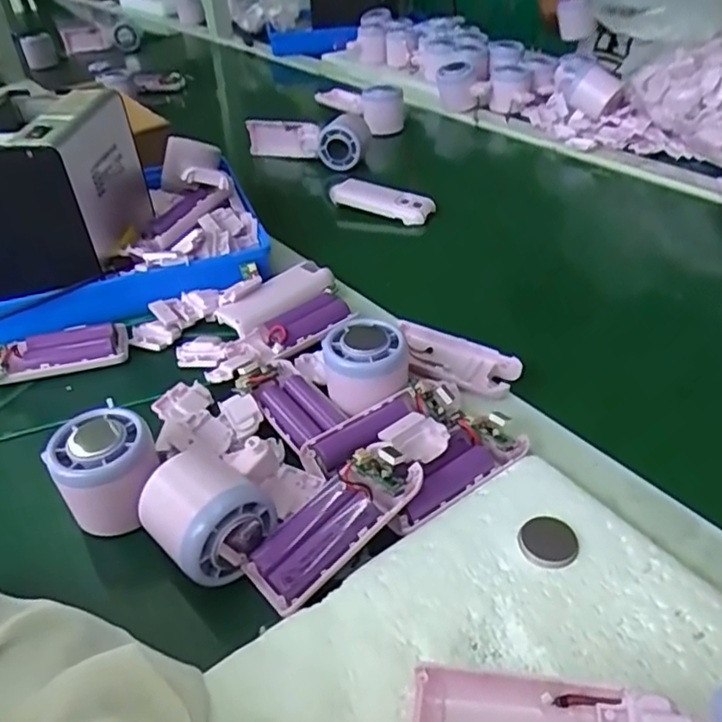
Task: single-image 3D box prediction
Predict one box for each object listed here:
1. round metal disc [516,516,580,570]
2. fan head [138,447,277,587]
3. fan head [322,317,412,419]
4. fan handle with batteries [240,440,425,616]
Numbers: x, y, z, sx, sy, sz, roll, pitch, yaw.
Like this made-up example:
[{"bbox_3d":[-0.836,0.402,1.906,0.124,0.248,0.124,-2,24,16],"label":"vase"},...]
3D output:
[{"bbox_3d":[0.100,0.096,0.347,0.029,0.004,0.030,-3,39,2],"label":"round metal disc"},{"bbox_3d":[-0.085,0.079,0.352,0.056,0.043,0.050,27,48,33],"label":"fan head"},{"bbox_3d":[0.004,0.005,0.444,0.057,0.043,0.059,-21,41,-19],"label":"fan head"},{"bbox_3d":[-0.014,0.085,0.351,0.103,0.019,0.038,-39,50,-20],"label":"fan handle with batteries"}]

